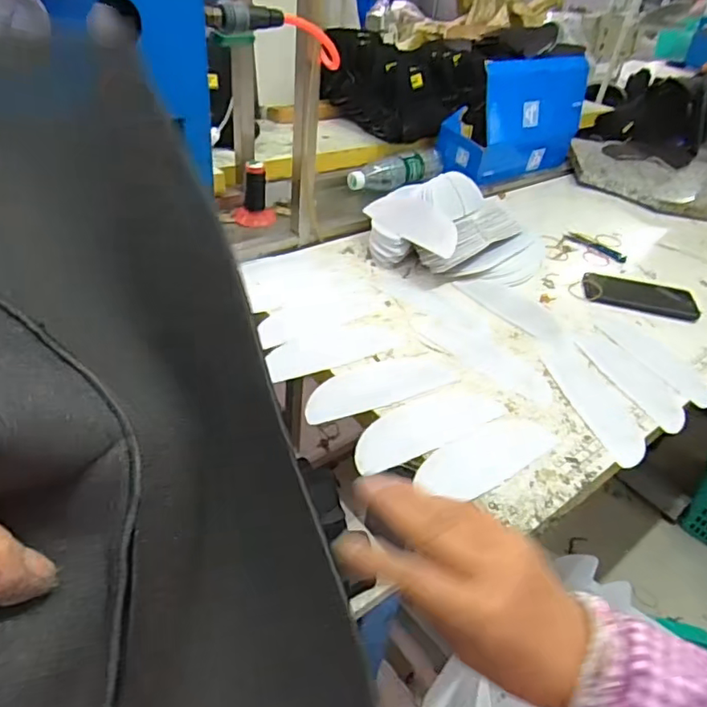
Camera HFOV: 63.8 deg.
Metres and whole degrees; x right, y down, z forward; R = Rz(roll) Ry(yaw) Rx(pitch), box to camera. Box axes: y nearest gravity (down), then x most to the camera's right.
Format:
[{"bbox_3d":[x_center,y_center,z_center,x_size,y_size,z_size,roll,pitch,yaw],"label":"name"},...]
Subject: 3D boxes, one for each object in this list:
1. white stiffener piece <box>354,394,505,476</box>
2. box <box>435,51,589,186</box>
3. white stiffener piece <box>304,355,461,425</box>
[{"bbox_3d":[0.078,0.077,0.622,0.195,0.006,0.067,-18,46,-31],"label":"white stiffener piece"},{"bbox_3d":[0.356,-0.502,1.212,0.350,0.223,0.135,-21,46,-30],"label":"box"},{"bbox_3d":[0.030,0.035,0.666,0.199,0.007,0.069,-12,41,-25],"label":"white stiffener piece"}]

